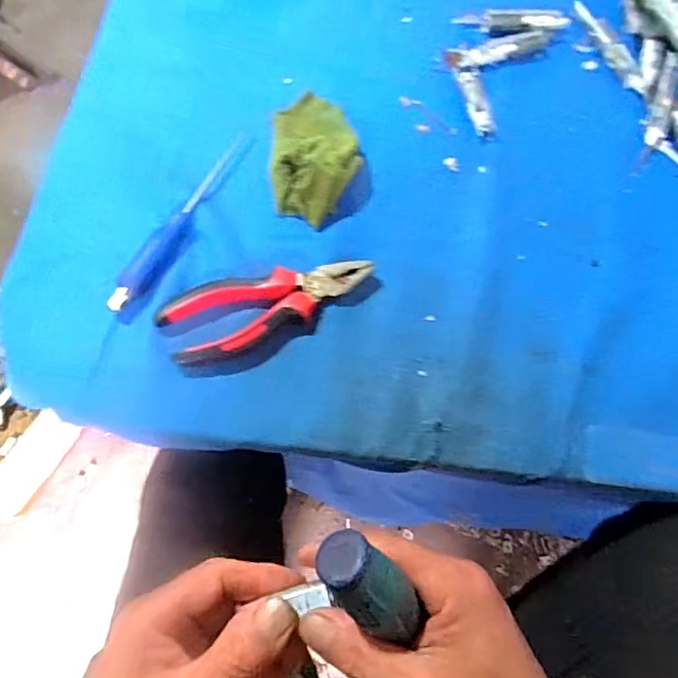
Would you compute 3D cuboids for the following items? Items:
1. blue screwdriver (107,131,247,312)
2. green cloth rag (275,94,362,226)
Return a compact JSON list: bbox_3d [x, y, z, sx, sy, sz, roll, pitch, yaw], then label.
[{"bbox_3d":[-0.119,-0.096,0.426,0.024,0.022,0.185,28,66,5],"label":"blue screwdriver"},{"bbox_3d":[-0.020,-0.160,0.464,0.072,0.047,0.140,1,67,-6],"label":"green cloth rag"}]

